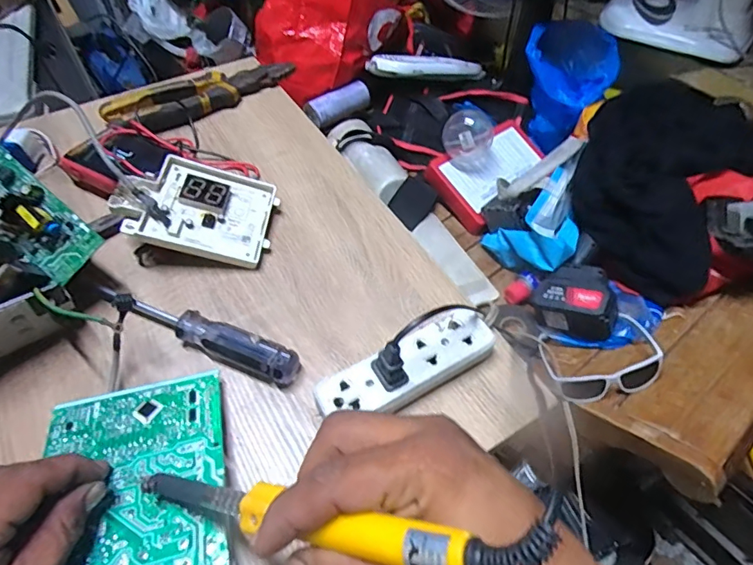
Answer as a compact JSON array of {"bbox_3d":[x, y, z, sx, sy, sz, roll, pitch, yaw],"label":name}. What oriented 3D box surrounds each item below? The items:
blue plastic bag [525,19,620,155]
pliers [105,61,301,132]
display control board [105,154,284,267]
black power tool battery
[{"bbox_3d":[0.406,-0.402,0.985,0.195,0.178,0.150,-25,57,-18],"label":"blue plastic bag"},{"bbox_3d":[-0.211,-0.239,0.589,0.066,0.043,0.227,36,61,23],"label":"pliers"},{"bbox_3d":[-0.164,-0.073,0.448,0.134,0.019,0.096,16,63,-22],"label":"display control board"},{"bbox_3d":[0.317,0.028,0.757,0.114,0.075,0.090,11,63,37],"label":"black power tool battery"}]

